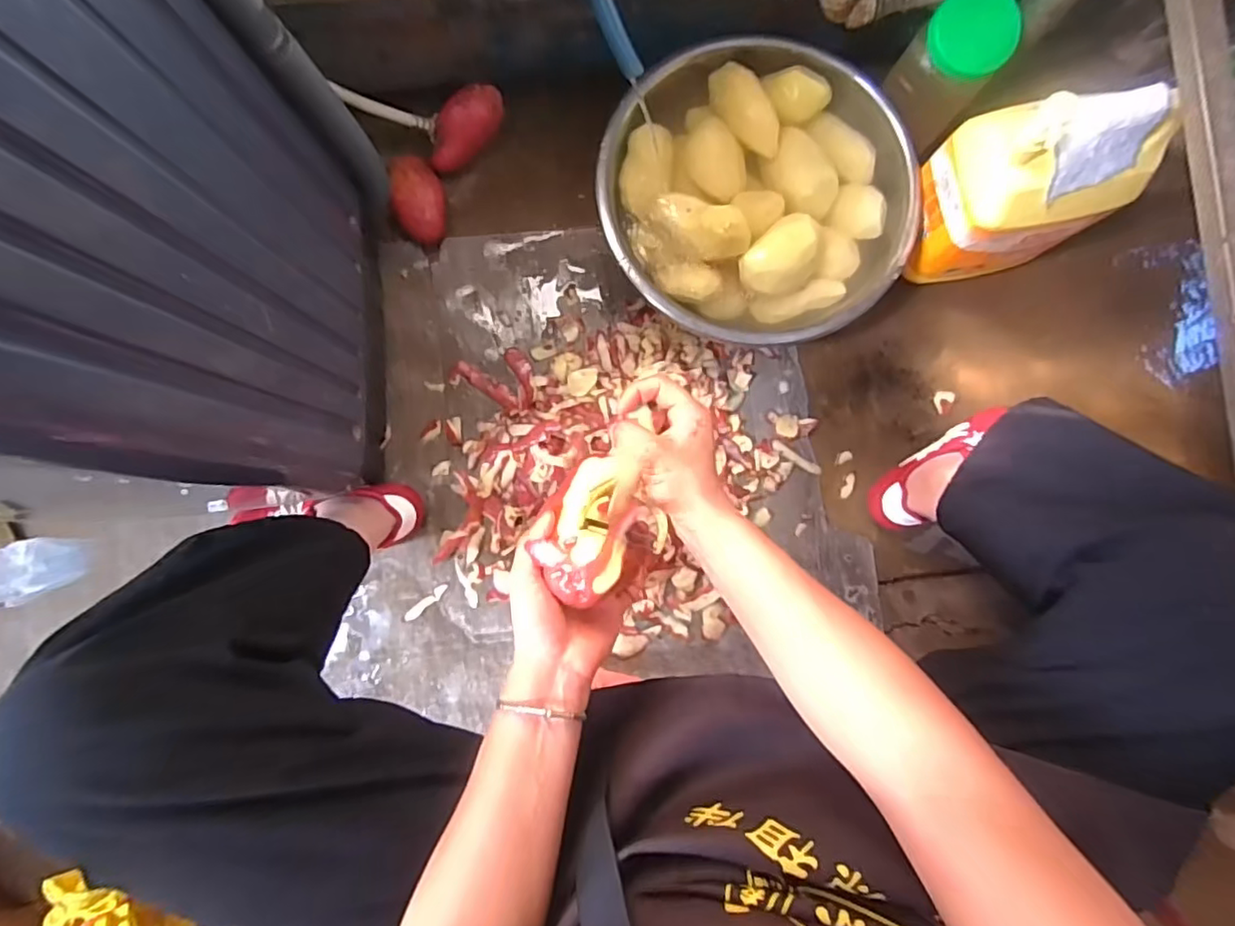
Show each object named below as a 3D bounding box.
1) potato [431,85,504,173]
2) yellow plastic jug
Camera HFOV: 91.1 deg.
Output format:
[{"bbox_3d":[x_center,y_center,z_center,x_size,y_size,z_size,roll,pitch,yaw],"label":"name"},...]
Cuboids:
[{"bbox_3d":[-0.205,-0.450,0.812,0.122,0.046,0.058,-37,85,-2],"label":"potato"},{"bbox_3d":[0.470,-0.314,0.690,0.190,0.248,0.112,-2,85,2],"label":"yellow plastic jug"}]

